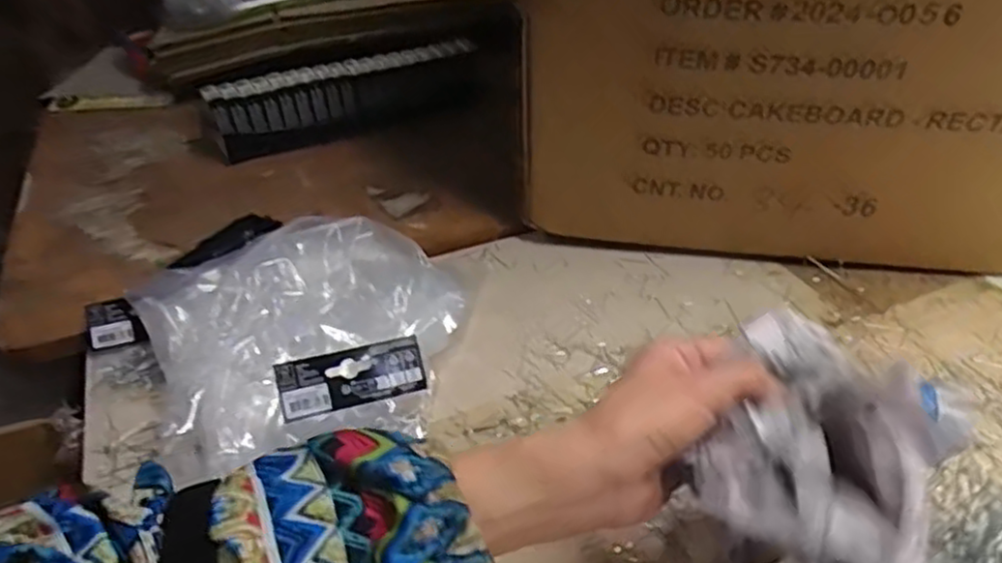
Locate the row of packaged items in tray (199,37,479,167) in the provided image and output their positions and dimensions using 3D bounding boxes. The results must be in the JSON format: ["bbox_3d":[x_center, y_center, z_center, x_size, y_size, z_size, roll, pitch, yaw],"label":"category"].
[{"bbox_3d":[-0.185,-0.221,0.876,0.328,0.077,0.072,-18,38,-20],"label":"row of packaged items in tray"}]

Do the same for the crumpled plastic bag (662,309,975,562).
[{"bbox_3d":[0.146,0.066,0.322,0.098,0.076,0.145,22,43,31],"label":"crumpled plastic bag"}]

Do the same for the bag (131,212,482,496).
[{"bbox_3d":[-0.145,0.031,0.561,0.251,0.095,0.190,-16,37,-17],"label":"bag"}]

